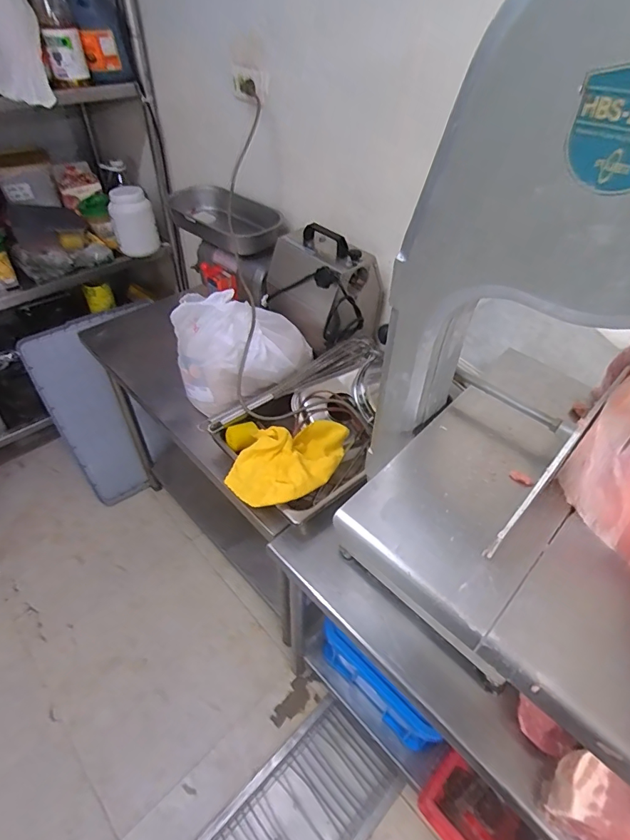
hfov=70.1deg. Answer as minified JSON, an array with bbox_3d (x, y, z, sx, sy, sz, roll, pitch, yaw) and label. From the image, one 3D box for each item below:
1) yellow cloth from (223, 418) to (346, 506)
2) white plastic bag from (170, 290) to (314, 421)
[{"bbox_3d":[-0.040,0.079,0.931,0.260,0.082,0.169,-32,55,-30],"label":"yellow cloth"},{"bbox_3d":[-0.167,-0.187,1.077,0.308,0.221,0.224,-24,51,-25],"label":"white plastic bag"}]

